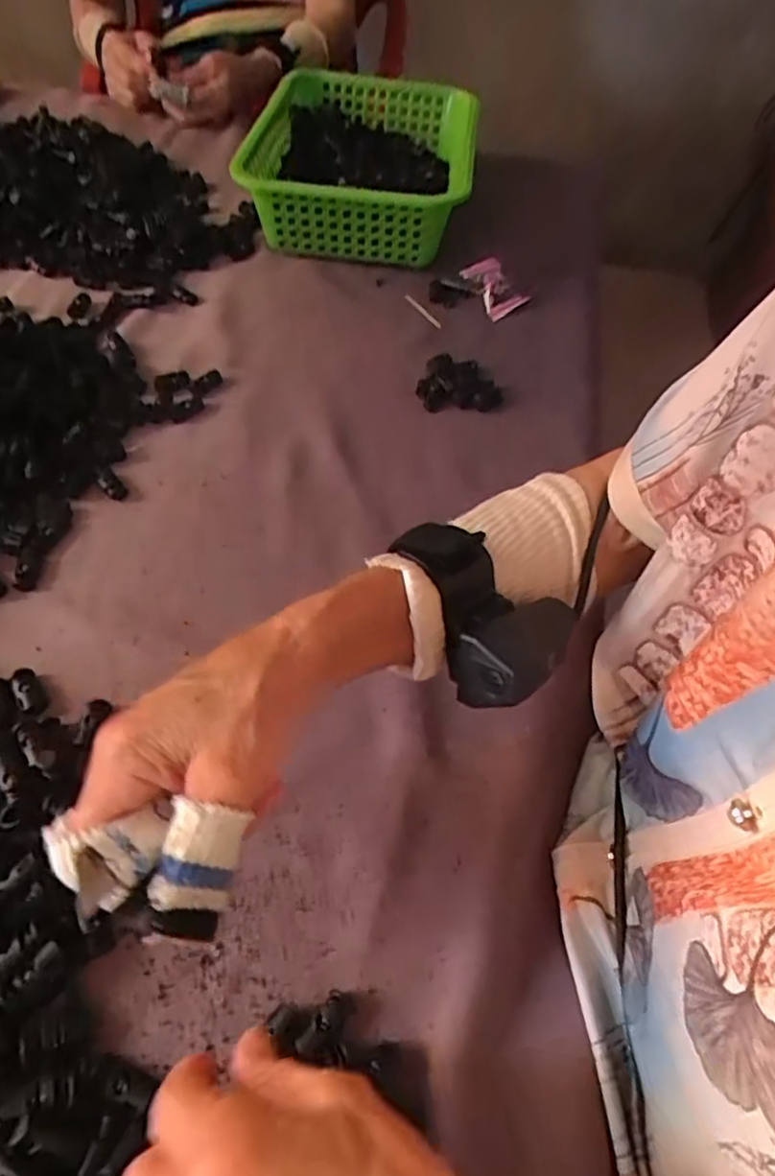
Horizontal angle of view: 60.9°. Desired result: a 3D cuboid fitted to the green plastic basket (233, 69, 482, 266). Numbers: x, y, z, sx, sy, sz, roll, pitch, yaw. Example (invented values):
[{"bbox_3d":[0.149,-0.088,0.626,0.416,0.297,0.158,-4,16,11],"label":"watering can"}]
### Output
[{"bbox_3d":[-0.020,-0.449,0.705,0.214,0.085,0.310,8,54,0],"label":"green plastic basket"}]

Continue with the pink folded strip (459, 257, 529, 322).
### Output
[{"bbox_3d":[0.102,-0.288,0.634,0.045,0.030,0.053,-30,62,-24],"label":"pink folded strip"}]

